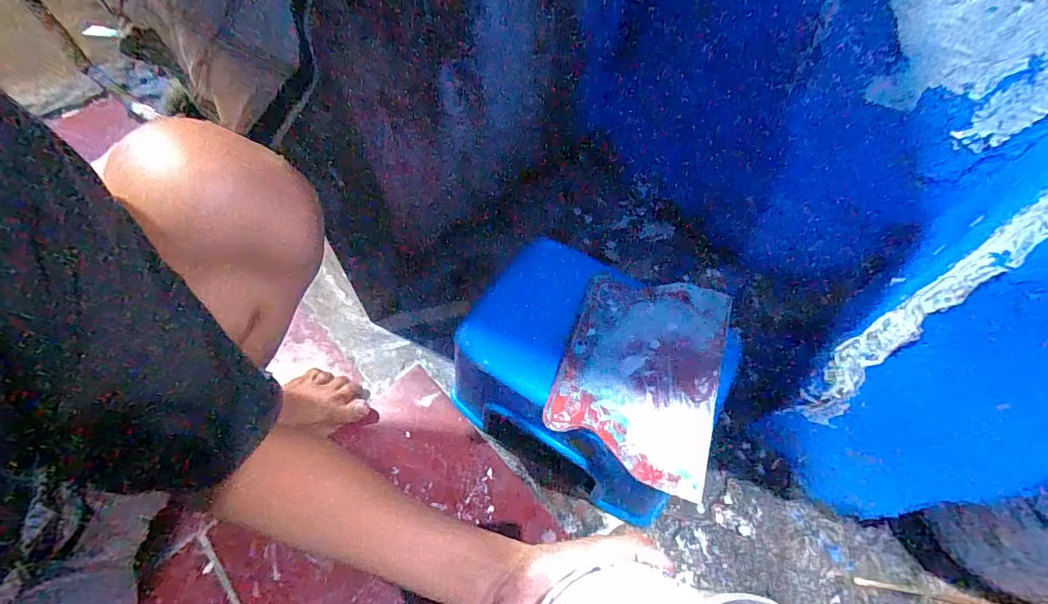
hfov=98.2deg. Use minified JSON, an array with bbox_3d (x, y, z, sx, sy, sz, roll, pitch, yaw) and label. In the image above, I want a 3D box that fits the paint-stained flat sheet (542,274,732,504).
[{"bbox_3d":[0.117,0.061,0.447,0.145,0.008,0.211,19,60,11],"label":"paint-stained flat sheet"}]

